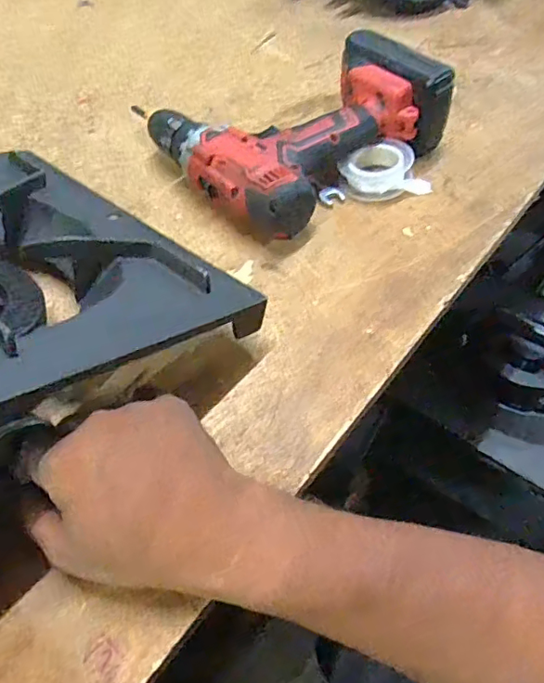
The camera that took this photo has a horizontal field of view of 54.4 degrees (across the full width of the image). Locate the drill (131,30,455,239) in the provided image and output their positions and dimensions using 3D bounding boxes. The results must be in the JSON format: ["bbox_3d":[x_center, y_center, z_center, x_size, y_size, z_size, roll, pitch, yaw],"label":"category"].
[{"bbox_3d":[0.017,-0.190,0.453,0.209,0.074,0.191,-36,60,-21],"label":"drill"}]

